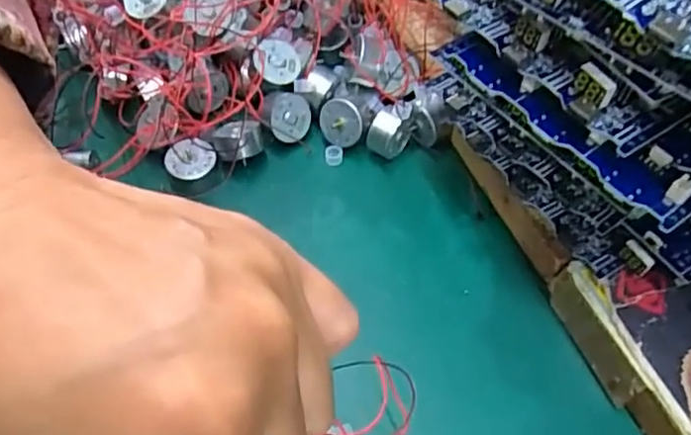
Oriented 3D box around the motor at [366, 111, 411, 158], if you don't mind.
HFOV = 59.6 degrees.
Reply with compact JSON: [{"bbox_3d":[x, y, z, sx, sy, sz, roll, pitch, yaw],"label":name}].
[{"bbox_3d":[0.020,-0.040,0.297,0.014,0.024,0.021,31,66,20],"label":"motor"}]

